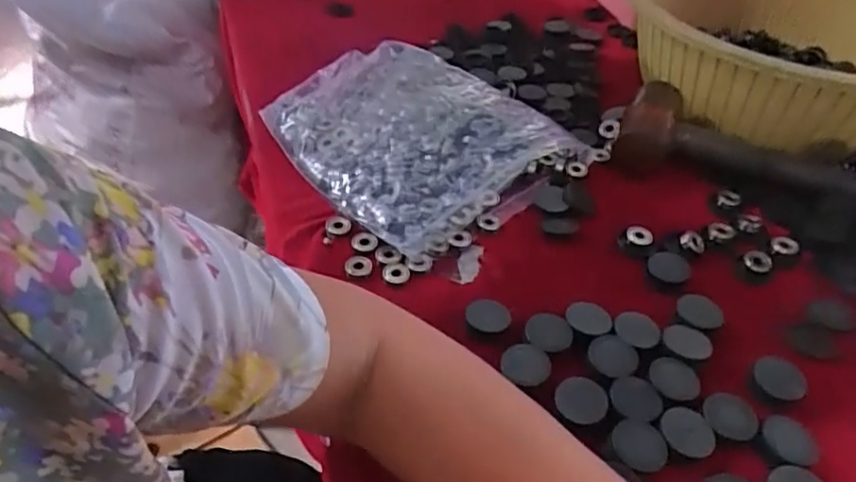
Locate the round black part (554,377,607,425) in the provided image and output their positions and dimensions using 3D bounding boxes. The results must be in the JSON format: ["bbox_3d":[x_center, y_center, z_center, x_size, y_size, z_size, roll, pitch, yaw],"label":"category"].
[{"bbox_3d":[0.099,0.103,0.393,0.032,0.006,0.034,2,42,-2],"label":"round black part"}]

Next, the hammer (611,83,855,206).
[{"bbox_3d":[0.334,-0.089,0.585,0.300,0.060,0.104,14,45,11],"label":"hammer"}]

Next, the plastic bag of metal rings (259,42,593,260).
[{"bbox_3d":[-0.019,-0.114,0.618,0.239,0.045,0.275,-28,51,-31],"label":"plastic bag of metal rings"}]

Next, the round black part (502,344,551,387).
[{"bbox_3d":[0.067,0.084,0.416,0.032,0.004,0.033,2,42,-2],"label":"round black part"}]

